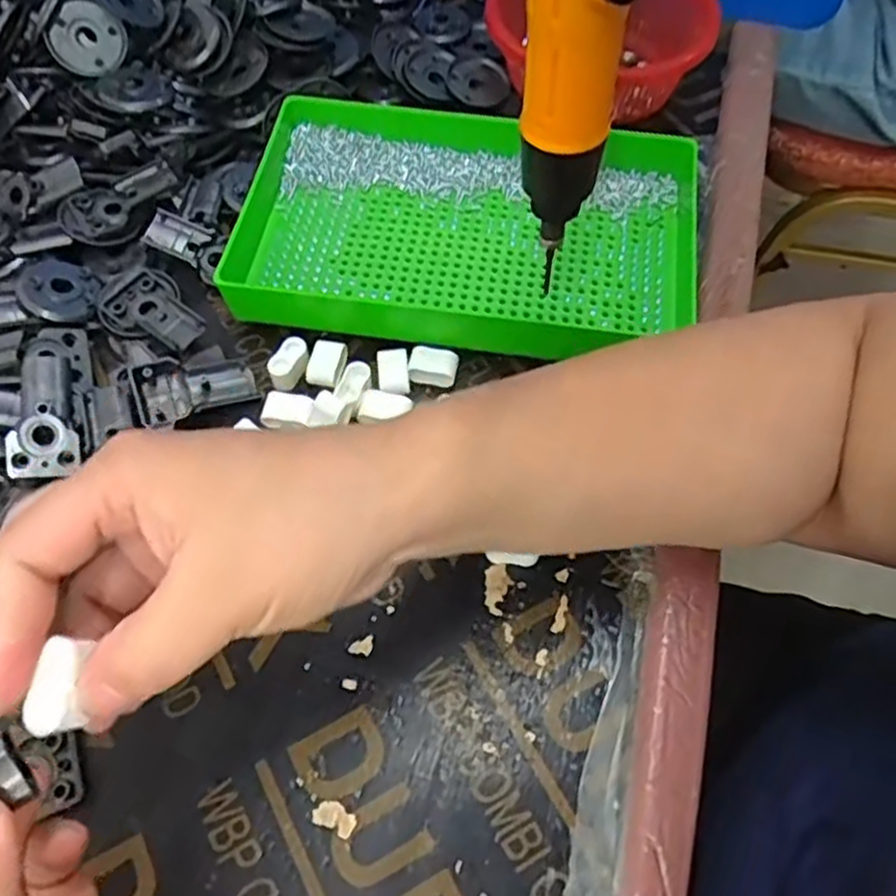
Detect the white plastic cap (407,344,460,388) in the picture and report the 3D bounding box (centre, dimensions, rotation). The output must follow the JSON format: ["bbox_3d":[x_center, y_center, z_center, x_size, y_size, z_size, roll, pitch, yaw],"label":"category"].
[{"bbox_3d":[-0.008,-0.044,0.404,0.025,0.010,0.020,7,61,4],"label":"white plastic cap"}]

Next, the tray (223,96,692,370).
[{"bbox_3d":[0.013,-0.127,0.429,0.252,0.032,0.155,8,61,4],"label":"tray"}]

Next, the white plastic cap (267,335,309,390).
[{"bbox_3d":[-0.084,-0.046,0.406,0.015,0.016,0.026,19,62,11],"label":"white plastic cap"}]

